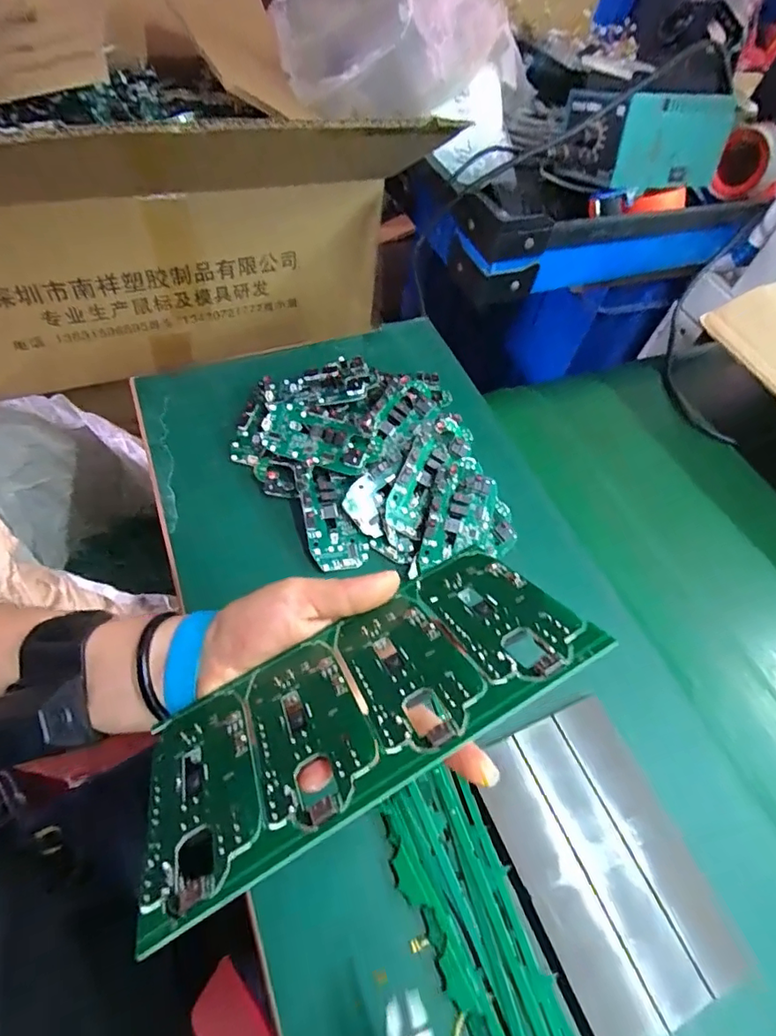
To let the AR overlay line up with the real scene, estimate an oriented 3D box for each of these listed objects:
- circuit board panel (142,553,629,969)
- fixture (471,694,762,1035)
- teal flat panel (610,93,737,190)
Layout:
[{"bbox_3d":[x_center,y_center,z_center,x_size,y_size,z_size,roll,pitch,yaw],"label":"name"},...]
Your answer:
[{"bbox_3d":[-0.015,0.077,0.225,0.186,0.004,0.104,-28,25,-11],"label":"circuit board panel"},{"bbox_3d":[0.121,0.192,0.298,0.106,0.025,0.147,-18,61,-18],"label":"fixture"},{"bbox_3d":[0.317,-0.414,0.575,0.151,0.083,0.007,-12,42,-17],"label":"teal flat panel"}]

